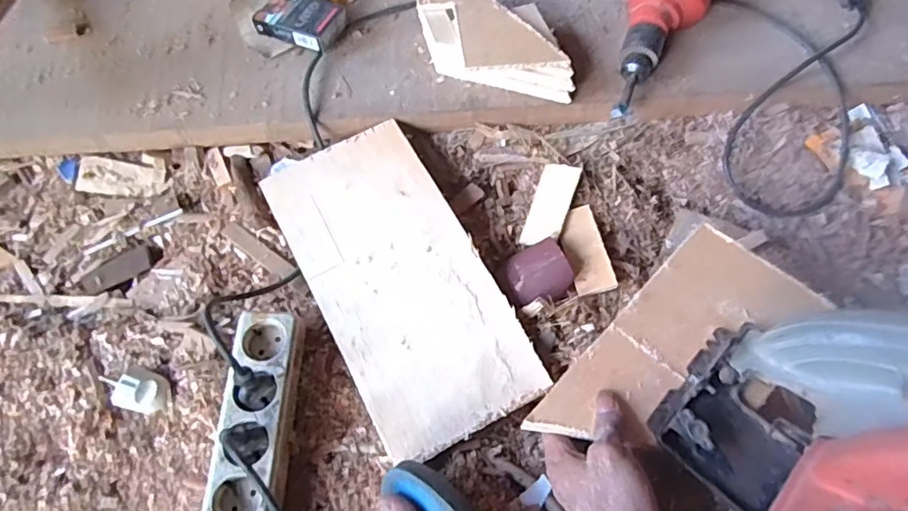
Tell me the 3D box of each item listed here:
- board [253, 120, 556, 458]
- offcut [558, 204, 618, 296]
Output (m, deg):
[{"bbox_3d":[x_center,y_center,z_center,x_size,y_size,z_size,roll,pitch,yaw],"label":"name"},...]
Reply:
[{"bbox_3d":[-0.053,0.018,0.551,0.153,0.008,0.313,-27,70,-9],"label":"board"},{"bbox_3d":[0.130,-0.007,0.581,0.039,0.008,0.095,-17,61,8],"label":"offcut"}]

